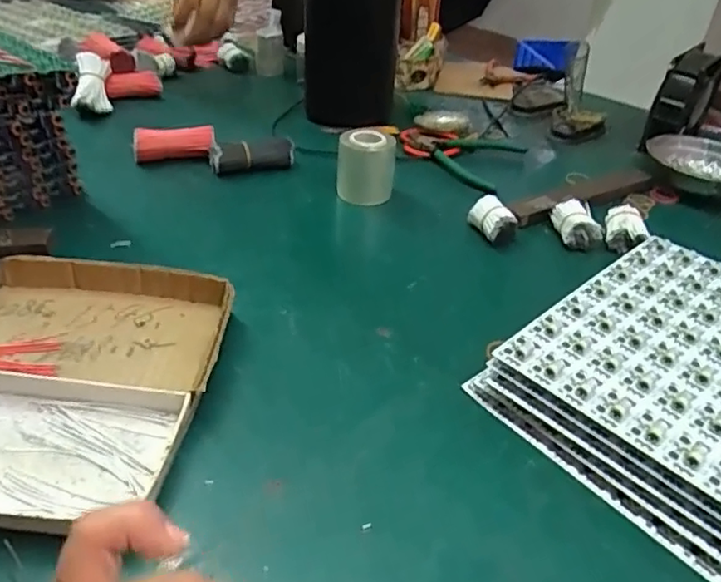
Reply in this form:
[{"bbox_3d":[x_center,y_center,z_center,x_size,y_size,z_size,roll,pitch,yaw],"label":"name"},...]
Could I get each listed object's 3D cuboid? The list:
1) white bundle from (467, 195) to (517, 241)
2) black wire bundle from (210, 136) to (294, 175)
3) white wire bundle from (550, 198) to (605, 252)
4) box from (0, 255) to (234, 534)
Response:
[{"bbox_3d":[0.128,-0.066,0.590,0.029,0.038,0.050,-8,38,-15],"label":"white bundle"},{"bbox_3d":[-0.123,-0.155,0.683,0.090,0.036,0.032,-6,37,-12],"label":"black wire bundle"},{"bbox_3d":[0.213,-0.064,0.590,0.039,0.034,0.051,-2,36,-6],"label":"white wire bundle"},{"bbox_3d":[-0.198,0.056,0.392,0.192,0.033,0.209,5,36,3],"label":"box"}]

